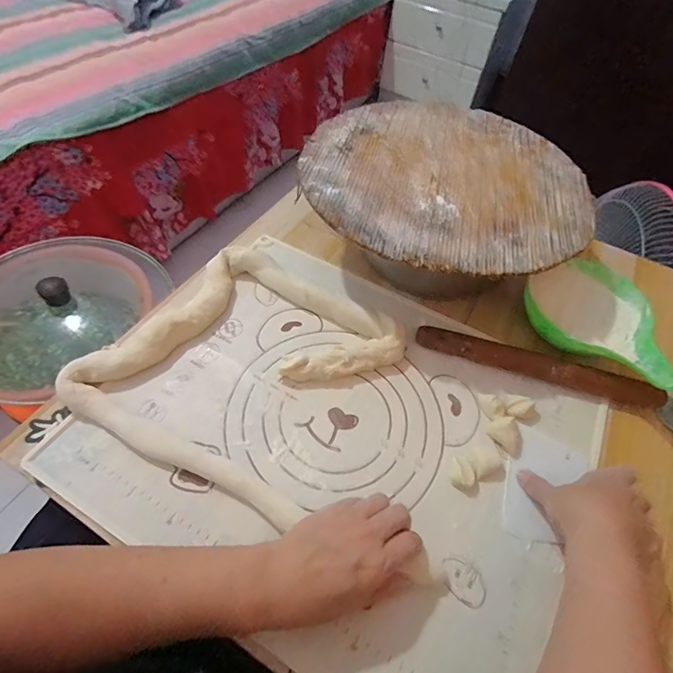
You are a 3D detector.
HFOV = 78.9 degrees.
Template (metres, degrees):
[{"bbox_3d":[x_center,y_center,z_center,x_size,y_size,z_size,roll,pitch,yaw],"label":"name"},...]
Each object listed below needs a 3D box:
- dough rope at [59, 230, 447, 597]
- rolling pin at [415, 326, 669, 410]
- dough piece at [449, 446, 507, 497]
[{"bbox_3d":[-0.049,0.042,0.461,0.406,0.037,0.286,23,60,12],"label":"dough rope"},{"bbox_3d":[0.236,0.034,0.482,0.279,0.030,0.020,15,56,5],"label":"rolling pin"},{"bbox_3d":[0.144,0.135,0.416,0.060,0.016,0.038,-19,60,-17],"label":"dough piece"}]

